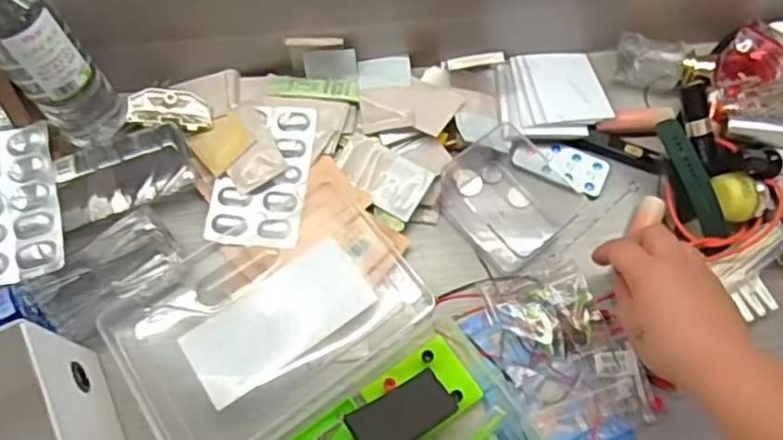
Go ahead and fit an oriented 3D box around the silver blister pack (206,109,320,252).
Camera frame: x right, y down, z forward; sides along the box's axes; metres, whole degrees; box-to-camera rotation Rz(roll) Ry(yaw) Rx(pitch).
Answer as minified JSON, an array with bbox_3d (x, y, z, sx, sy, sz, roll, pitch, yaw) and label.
[{"bbox_3d":[-0.116,-0.042,0.580,0.081,0.009,0.135,6,72,5],"label":"silver blister pack"}]

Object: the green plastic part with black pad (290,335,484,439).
[{"bbox_3d":[-0.021,0.161,0.482,0.189,0.029,0.057,-33,71,-12],"label":"green plastic part with black pad"}]

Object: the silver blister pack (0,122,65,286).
[{"bbox_3d":[-0.316,-0.015,0.530,0.078,0.013,0.140,-14,71,-9],"label":"silver blister pack"}]

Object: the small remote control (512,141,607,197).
[{"bbox_3d":[0.158,-0.052,0.596,0.083,0.010,0.041,24,70,10],"label":"small remote control"}]

